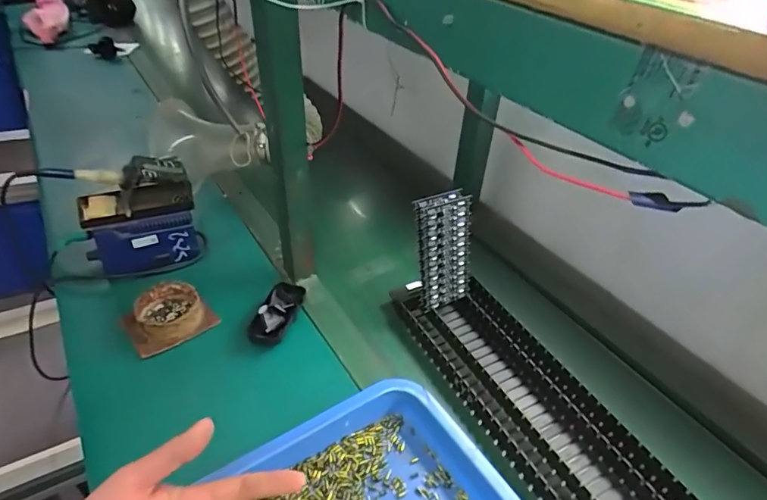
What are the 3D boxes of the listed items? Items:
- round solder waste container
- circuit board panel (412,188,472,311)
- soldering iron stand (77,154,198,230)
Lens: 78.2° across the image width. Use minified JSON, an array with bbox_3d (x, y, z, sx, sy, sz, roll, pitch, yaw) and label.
[{"bbox_3d":[-0.306,0.097,0.674,0.109,0.044,0.093,-27,49,-34],"label":"round solder waste container"},{"bbox_3d":[0.088,0.002,0.688,0.083,0.168,0.023,-16,28,-22],"label":"circuit board panel"},{"bbox_3d":[-0.378,-0.091,0.721,0.162,0.070,0.065,-20,45,-27],"label":"soldering iron stand"}]

